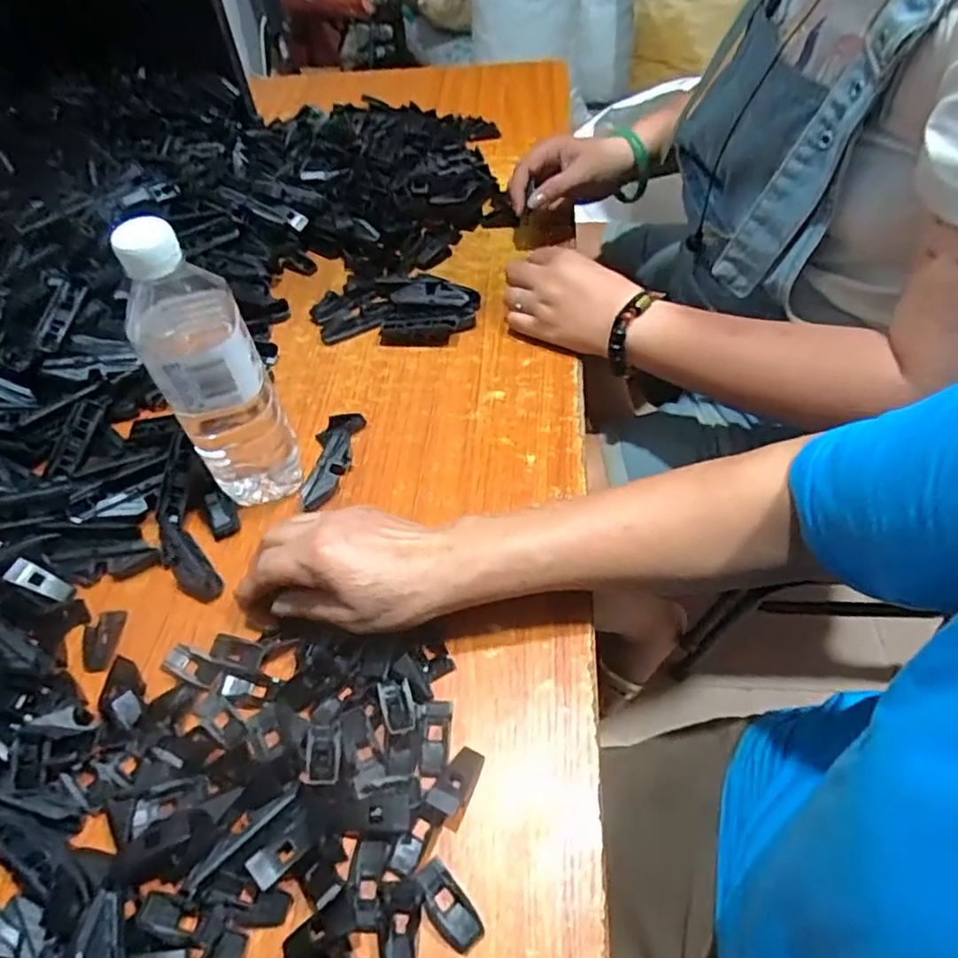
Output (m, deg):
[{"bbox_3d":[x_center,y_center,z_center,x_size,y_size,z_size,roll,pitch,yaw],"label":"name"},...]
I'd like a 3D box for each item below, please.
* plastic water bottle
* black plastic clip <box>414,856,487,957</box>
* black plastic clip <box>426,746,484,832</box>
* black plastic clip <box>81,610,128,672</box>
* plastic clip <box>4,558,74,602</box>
[{"bbox_3d":[-0.176,-0.063,0.433,0.066,0.212,0.053,-20,53,-13],"label":"plastic water bottle"},{"bbox_3d":[-0.016,0.214,0.324,0.019,0.004,0.042,-34,57,-23],"label":"black plastic clip"},{"bbox_3d":[-0.013,0.167,0.356,0.018,0.012,0.040,17,54,16],"label":"black plastic clip"},{"bbox_3d":[-0.253,0.108,0.433,0.024,0.004,0.041,-2,51,1],"label":"black plastic clip"},{"bbox_3d":[-0.306,0.071,0.451,0.044,0.004,0.017,27,54,-3],"label":"plastic clip"}]

